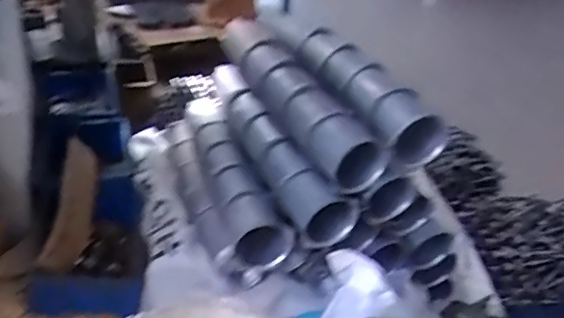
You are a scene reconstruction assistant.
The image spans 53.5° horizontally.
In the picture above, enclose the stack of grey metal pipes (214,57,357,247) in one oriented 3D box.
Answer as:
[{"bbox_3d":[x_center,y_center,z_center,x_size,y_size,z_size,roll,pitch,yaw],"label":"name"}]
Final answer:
[{"bbox_3d":[-0.054,-0.045,1.445,0.101,0.139,0.677,-13,40,-26],"label":"stack of grey metal pipes"}]

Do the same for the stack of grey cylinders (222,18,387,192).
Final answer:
[{"bbox_3d":[0.012,-0.185,1.449,0.144,0.130,0.749,-12,40,-25],"label":"stack of grey cylinders"}]

